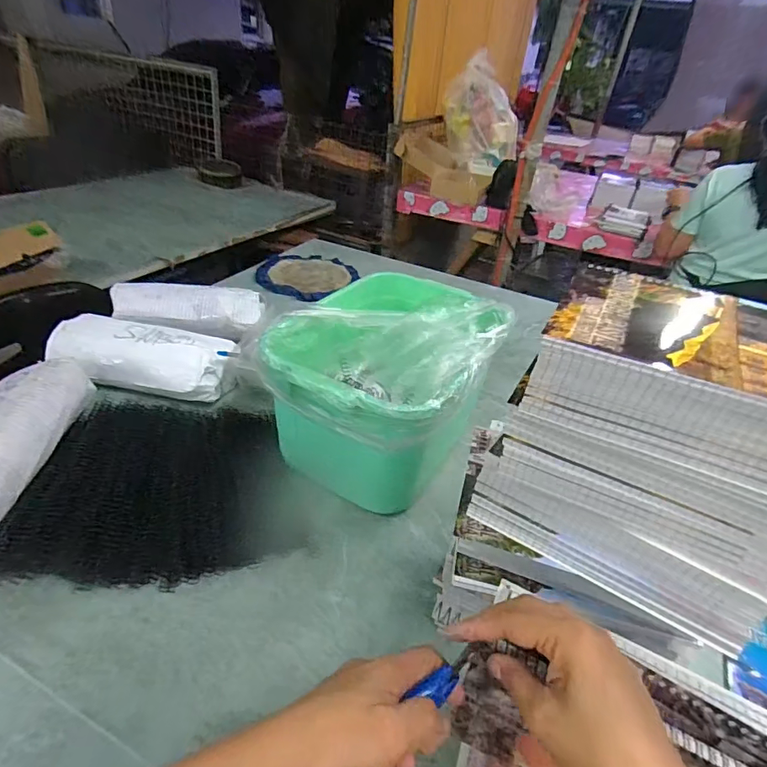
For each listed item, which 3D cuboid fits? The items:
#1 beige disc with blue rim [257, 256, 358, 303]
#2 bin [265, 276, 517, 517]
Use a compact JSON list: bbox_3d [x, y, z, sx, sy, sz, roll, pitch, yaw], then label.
[{"bbox_3d":[-0.193,-0.274,1.190,0.228,0.020,0.254,14,36,10],"label":"beige disc with blue rim"},{"bbox_3d":[0.006,-0.007,0.661,0.249,0.190,0.333,21,37,19],"label":"bin"}]

